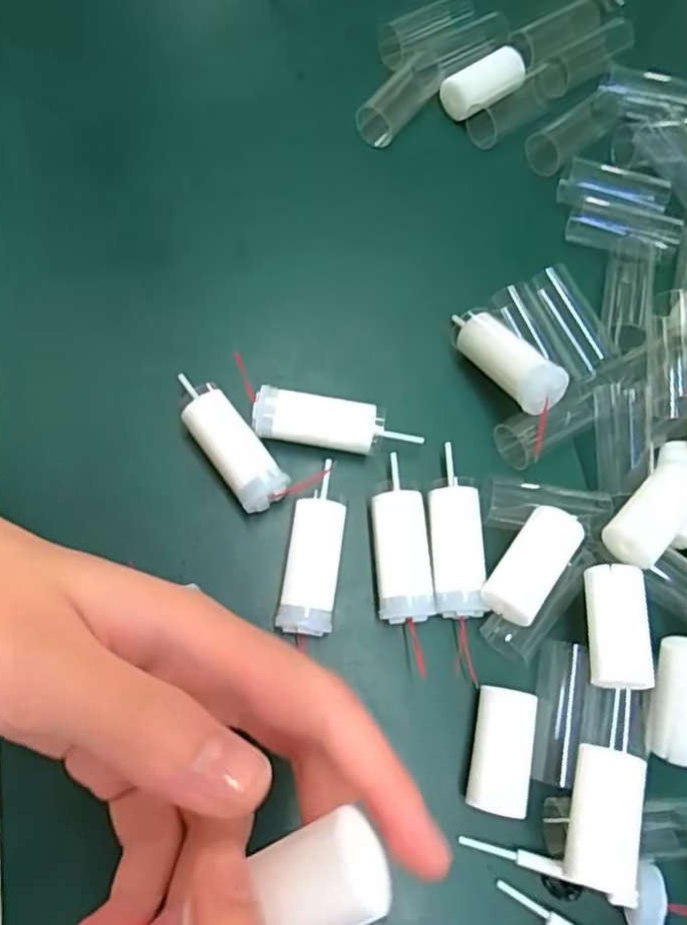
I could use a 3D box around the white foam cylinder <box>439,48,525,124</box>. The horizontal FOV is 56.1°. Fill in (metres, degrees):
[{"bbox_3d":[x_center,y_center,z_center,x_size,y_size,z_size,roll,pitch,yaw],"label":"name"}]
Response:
[{"bbox_3d":[0.072,-0.193,0.331,0.046,0.014,0.018,-28,76,-12],"label":"white foam cylinder"}]

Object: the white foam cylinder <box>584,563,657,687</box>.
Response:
[{"bbox_3d":[0.096,0.059,0.231,0.021,0.017,0.041,5,72,-3],"label":"white foam cylinder"}]

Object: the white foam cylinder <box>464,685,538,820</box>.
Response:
[{"bbox_3d":[0.056,0.102,0.230,0.021,0.014,0.040,13,71,0],"label":"white foam cylinder"}]

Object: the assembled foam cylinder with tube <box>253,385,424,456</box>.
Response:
[{"bbox_3d":[-0.003,-0.015,0.265,0.065,0.021,0.018,9,71,-2],"label":"assembled foam cylinder with tube"}]

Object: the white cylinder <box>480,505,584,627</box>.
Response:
[{"bbox_3d":[0.068,0.039,0.239,0.020,0.018,0.044,38,73,8],"label":"white cylinder"}]

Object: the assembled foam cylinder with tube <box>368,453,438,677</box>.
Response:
[{"bbox_3d":[0.023,0.039,0.248,0.021,0.020,0.075,-2,72,-5],"label":"assembled foam cylinder with tube"}]

